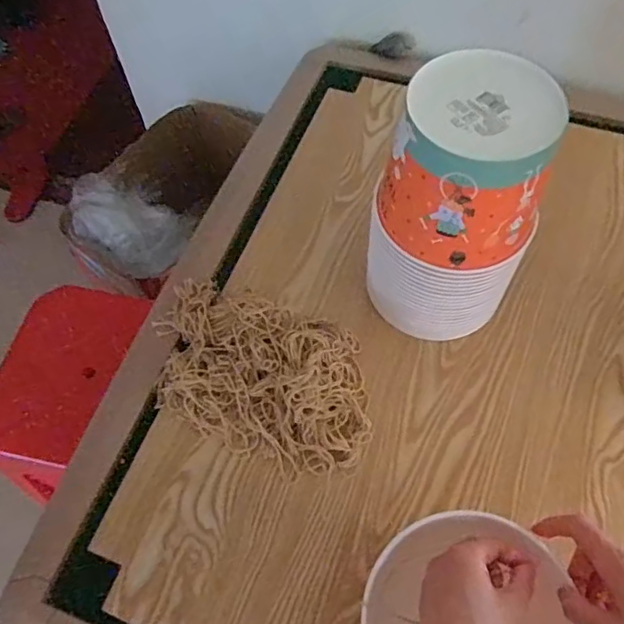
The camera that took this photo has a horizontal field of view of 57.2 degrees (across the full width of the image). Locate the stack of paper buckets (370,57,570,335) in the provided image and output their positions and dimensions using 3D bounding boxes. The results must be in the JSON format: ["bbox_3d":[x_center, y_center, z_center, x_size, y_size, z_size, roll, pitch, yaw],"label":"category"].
[{"bbox_3d":[0.141,-0.089,0.581,0.147,0.287,0.152,17,65,11],"label":"stack of paper buckets"}]

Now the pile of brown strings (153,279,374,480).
[{"bbox_3d":[-0.060,0.067,0.640,0.266,0.043,0.169,19,65,12],"label":"pile of brown strings"}]

